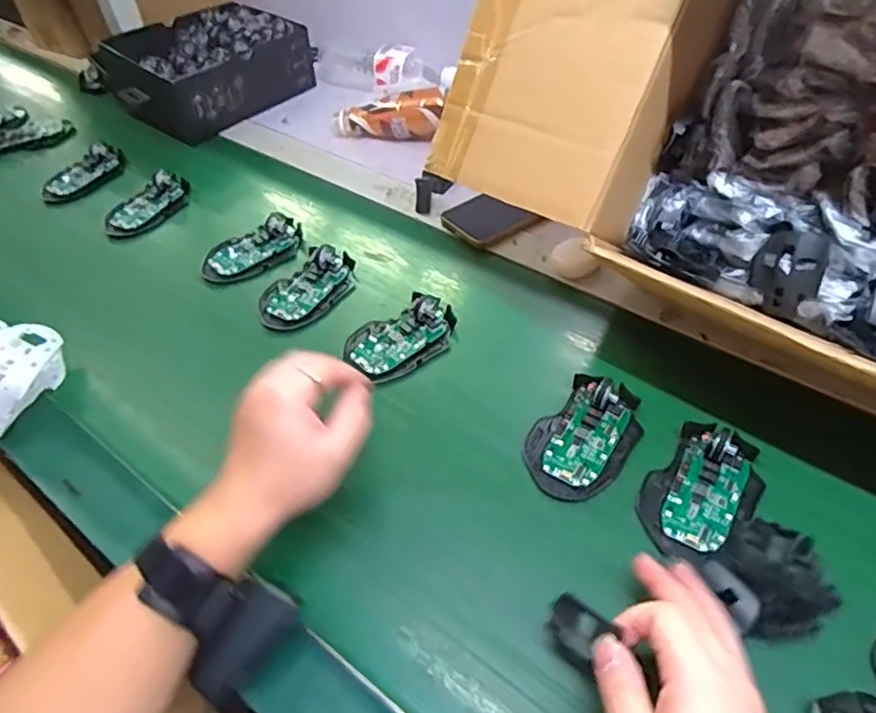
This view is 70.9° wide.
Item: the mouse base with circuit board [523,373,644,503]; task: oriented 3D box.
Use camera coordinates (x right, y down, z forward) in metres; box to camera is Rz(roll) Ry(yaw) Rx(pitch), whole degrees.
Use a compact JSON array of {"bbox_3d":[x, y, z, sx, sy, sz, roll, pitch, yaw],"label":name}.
[{"bbox_3d":[0.118,0.061,0.494,0.073,0.035,0.111,31,55,27],"label":"mouse base with circuit board"}]

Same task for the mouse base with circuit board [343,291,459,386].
[{"bbox_3d":[-0.035,-0.023,0.580,0.105,0.025,0.071,-30,52,-23],"label":"mouse base with circuit board"}]

